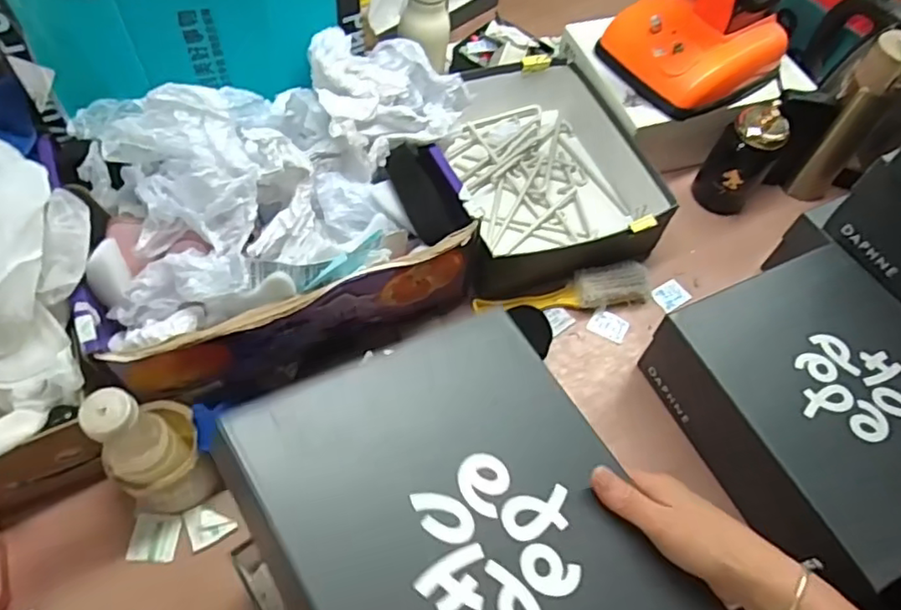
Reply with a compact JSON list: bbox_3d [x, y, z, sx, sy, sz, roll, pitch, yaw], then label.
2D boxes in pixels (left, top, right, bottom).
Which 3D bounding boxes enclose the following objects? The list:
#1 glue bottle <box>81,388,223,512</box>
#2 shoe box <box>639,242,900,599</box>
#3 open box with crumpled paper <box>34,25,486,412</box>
[{"bbox_3d":[-0.276,0.133,0.579,0.079,0.187,0.071,-25,64,-18],"label":"glue bottle"},{"bbox_3d":[0.400,0.113,0.671,0.246,0.138,0.290,-20,62,-16],"label":"shoe box"},{"bbox_3d":[-0.180,-0.107,0.691,0.408,0.230,0.288,-16,61,-14],"label":"open box with crumpled paper"}]

